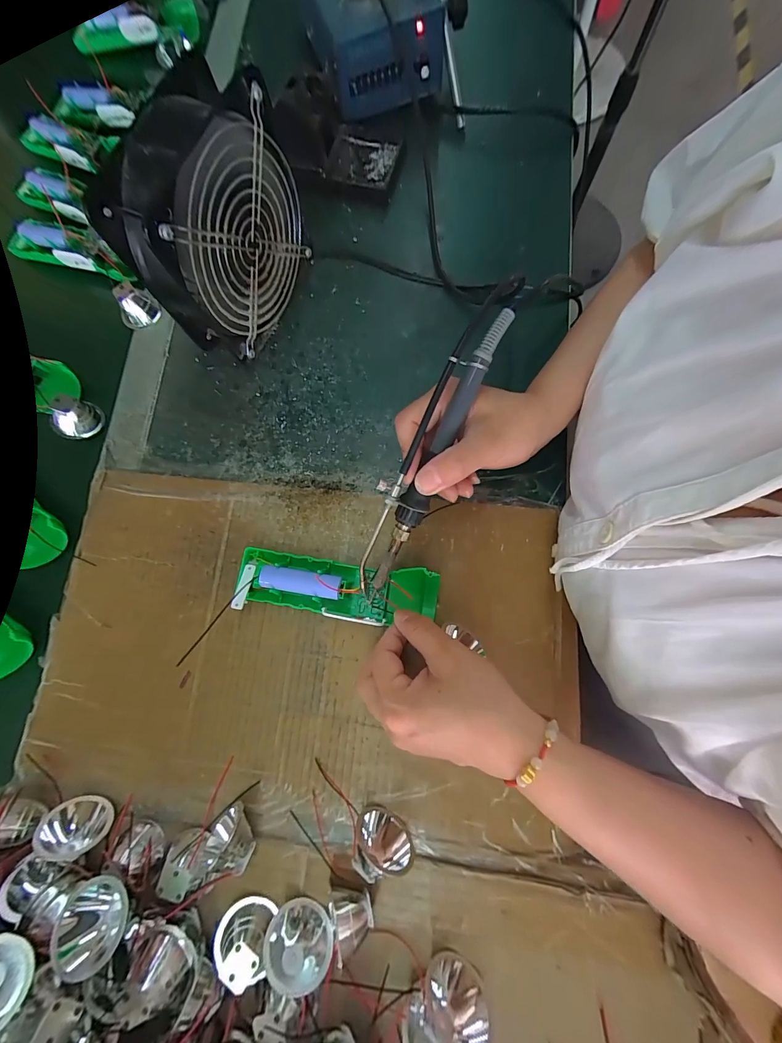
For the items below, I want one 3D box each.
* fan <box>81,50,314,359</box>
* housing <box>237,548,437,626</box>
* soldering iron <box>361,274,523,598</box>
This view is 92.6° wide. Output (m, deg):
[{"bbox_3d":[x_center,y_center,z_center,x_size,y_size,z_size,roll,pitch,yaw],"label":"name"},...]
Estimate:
[{"bbox_3d":[-0.125,-0.212,0.290,0.055,0.153,0.134,28,82,9],"label":"fan"},{"bbox_3d":[-0.044,0.052,0.294,0.158,0.025,0.045,5,77,6],"label":"housing"},{"bbox_3d":[0.026,-0.049,0.249,0.028,0.022,0.212,26,102,6],"label":"soldering iron"}]

